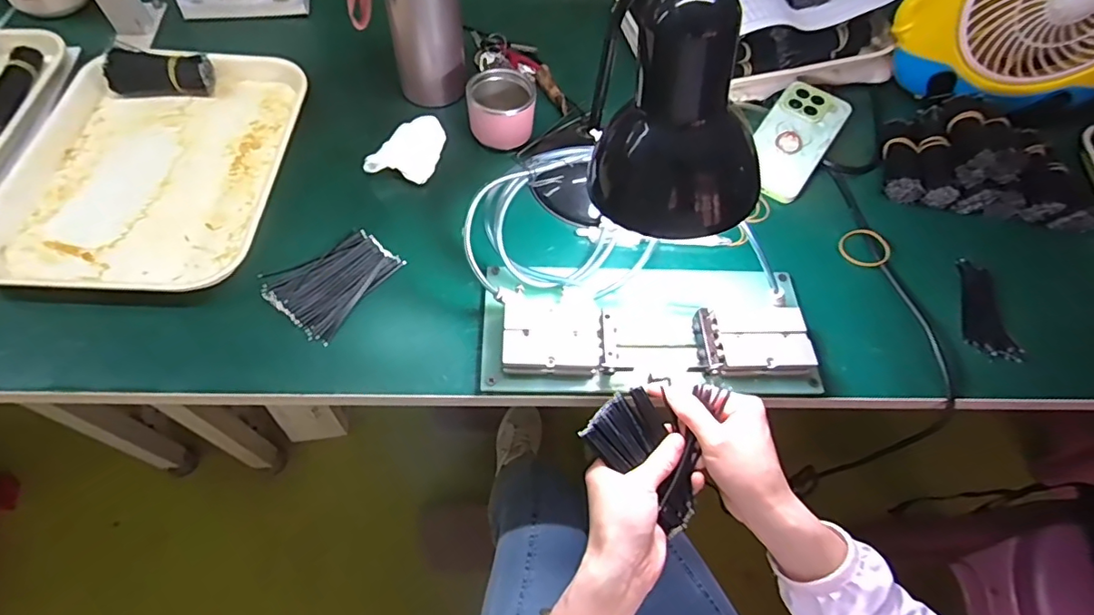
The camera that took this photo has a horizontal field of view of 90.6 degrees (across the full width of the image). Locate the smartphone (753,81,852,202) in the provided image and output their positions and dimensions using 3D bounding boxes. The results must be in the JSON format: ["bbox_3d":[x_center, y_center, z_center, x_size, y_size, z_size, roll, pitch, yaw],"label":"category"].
[{"bbox_3d":[0.266,-0.182,0.584,0.074,0.010,0.150,32,72,15],"label":"smartphone"}]

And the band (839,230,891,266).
[{"bbox_3d":[0.312,-0.059,0.532,0.046,0.005,0.043,-8,58,12],"label":"band"}]

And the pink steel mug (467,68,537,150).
[{"bbox_3d":[-0.046,-0.205,0.556,0.065,0.052,0.060,4,60,-1],"label":"pink steel mug"}]

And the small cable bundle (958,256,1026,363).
[{"bbox_3d":[0.403,0.001,0.502,0.046,0.006,0.105,7,60,1],"label":"small cable bundle"}]

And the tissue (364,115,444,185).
[{"bbox_3d":[-0.142,-0.164,0.553,0.058,0.019,0.082,13,61,4],"label":"tissue"}]

